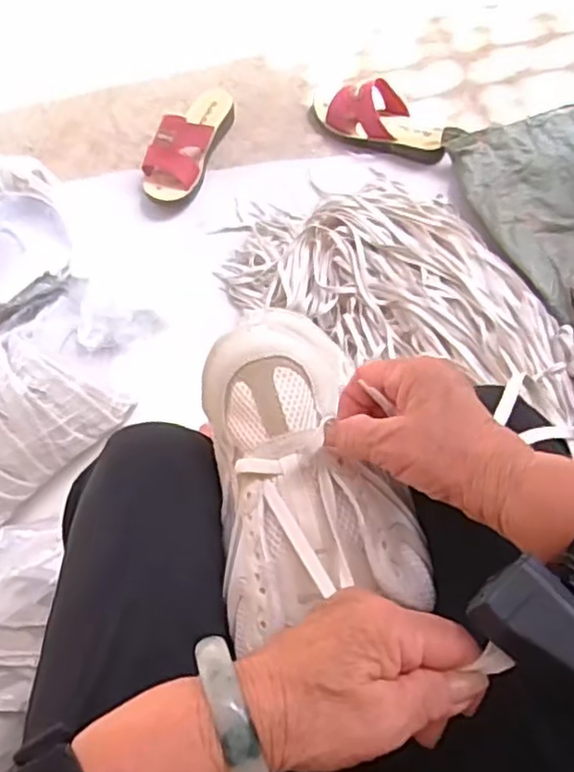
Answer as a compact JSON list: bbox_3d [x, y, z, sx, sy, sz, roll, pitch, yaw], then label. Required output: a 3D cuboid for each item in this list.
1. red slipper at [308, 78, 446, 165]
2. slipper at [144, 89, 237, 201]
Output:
[{"bbox_3d":[0.139,-0.418,1.060,0.235,0.076,0.079,30,73,13],"label":"red slipper"},{"bbox_3d":[-0.156,-0.386,1.065,0.087,0.070,0.224,18,71,9],"label":"slipper"}]

